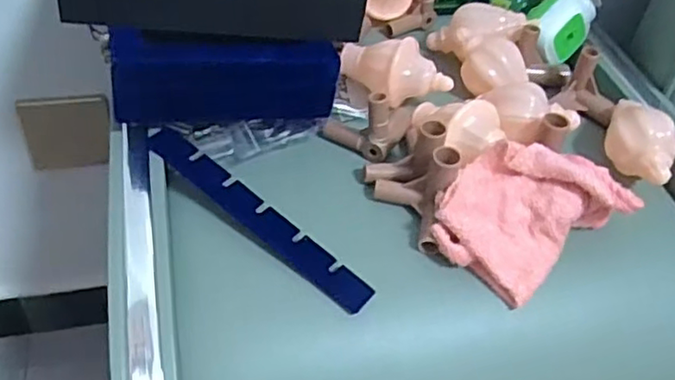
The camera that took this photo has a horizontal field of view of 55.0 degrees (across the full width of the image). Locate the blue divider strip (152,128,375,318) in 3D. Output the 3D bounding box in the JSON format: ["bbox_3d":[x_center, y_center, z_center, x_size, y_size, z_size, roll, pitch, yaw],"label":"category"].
[{"bbox_3d":[-0.054,0.015,0.419,0.182,0.005,0.024,37,55,16],"label":"blue divider strip"}]

